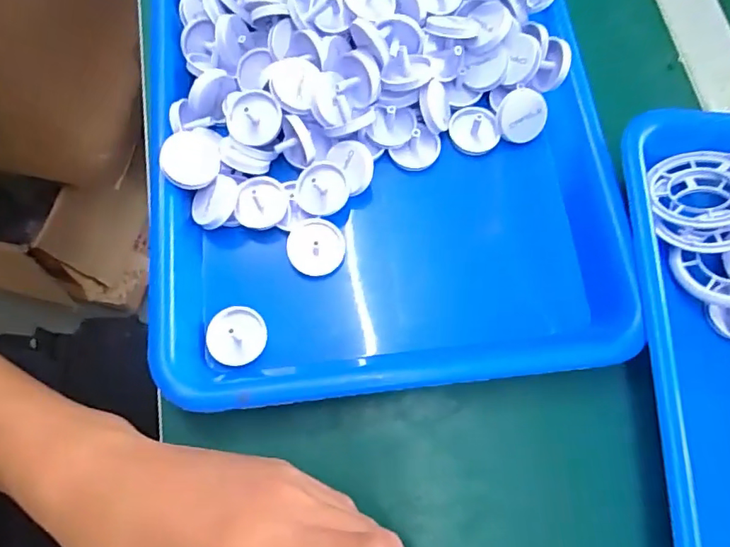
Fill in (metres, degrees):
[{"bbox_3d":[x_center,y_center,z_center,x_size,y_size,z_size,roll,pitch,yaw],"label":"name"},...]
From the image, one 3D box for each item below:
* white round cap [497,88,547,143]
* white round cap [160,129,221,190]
[{"bbox_3d":[0.095,-0.095,0.322,0.031,0.010,0.031,1,104,3],"label":"white round cap"},{"bbox_3d":[-0.096,-0.062,0.297,0.030,0.013,0.032,-13,92,-21],"label":"white round cap"}]

